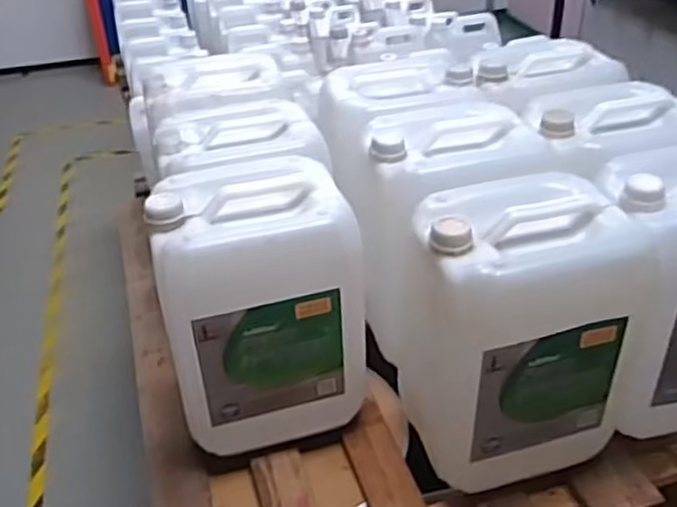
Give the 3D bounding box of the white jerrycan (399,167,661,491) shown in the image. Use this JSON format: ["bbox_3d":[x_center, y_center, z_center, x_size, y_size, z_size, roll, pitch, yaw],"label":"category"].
[{"bbox_3d":[0.247,0.104,0.991,0.267,0.366,0.212,-13,36,-15],"label":"white jerrycan"}]

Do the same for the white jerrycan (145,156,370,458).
[{"bbox_3d":[-0.101,0.092,1.053,0.279,0.400,0.198,-9,35,-10],"label":"white jerrycan"}]

